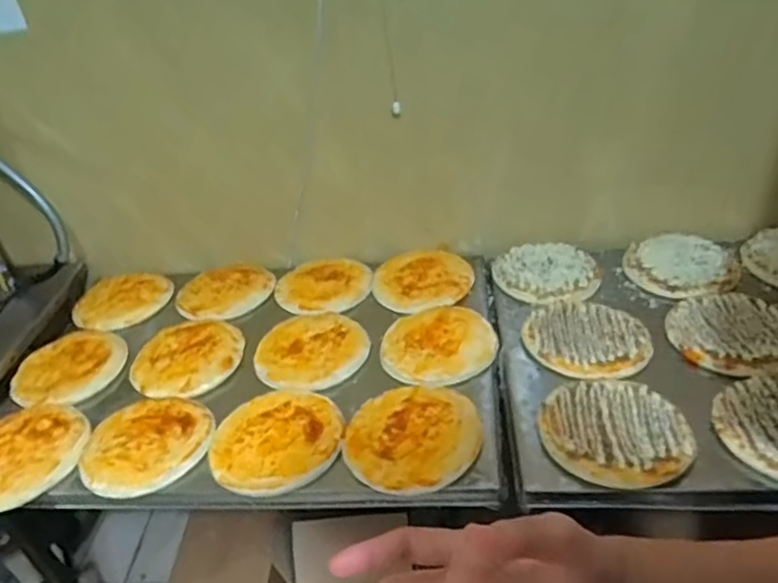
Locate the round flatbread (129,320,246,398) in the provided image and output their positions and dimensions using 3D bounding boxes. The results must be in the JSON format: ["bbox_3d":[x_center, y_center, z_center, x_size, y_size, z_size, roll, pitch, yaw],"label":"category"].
[{"bbox_3d":[-0.368,0.117,1.142,0.183,0.020,0.203,19,42,32],"label":"round flatbread"}]

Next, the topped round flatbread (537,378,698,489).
[{"bbox_3d":[0.317,0.189,0.858,0.194,0.017,0.191,-5,35,3],"label":"topped round flatbread"}]

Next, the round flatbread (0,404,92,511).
[{"bbox_3d":[-0.590,0.257,1.000,0.195,0.033,0.197,-5,35,3],"label":"round flatbread"}]

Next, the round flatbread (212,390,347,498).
[{"bbox_3d":[-0.171,0.219,0.949,0.198,0.025,0.207,-5,35,3],"label":"round flatbread"}]

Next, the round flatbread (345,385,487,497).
[{"bbox_3d":[0.034,0.209,0.909,0.193,0.020,0.191,-5,35,3],"label":"round flatbread"}]

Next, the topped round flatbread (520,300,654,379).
[{"bbox_3d":[0.330,0.071,1.030,0.198,0.022,0.182,-5,35,3],"label":"topped round flatbread"}]

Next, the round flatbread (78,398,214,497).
[{"bbox_3d":[-0.381,0.236,0.972,0.198,0.018,0.195,-5,35,3],"label":"round flatbread"}]

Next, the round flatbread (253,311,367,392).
[{"bbox_3d":[-0.130,0.101,1.110,0.188,0.027,0.187,-5,35,3],"label":"round flatbread"}]

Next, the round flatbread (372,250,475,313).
[{"bbox_3d":[0.068,-0.023,1.250,0.199,0.025,0.196,-5,35,3],"label":"round flatbread"}]

